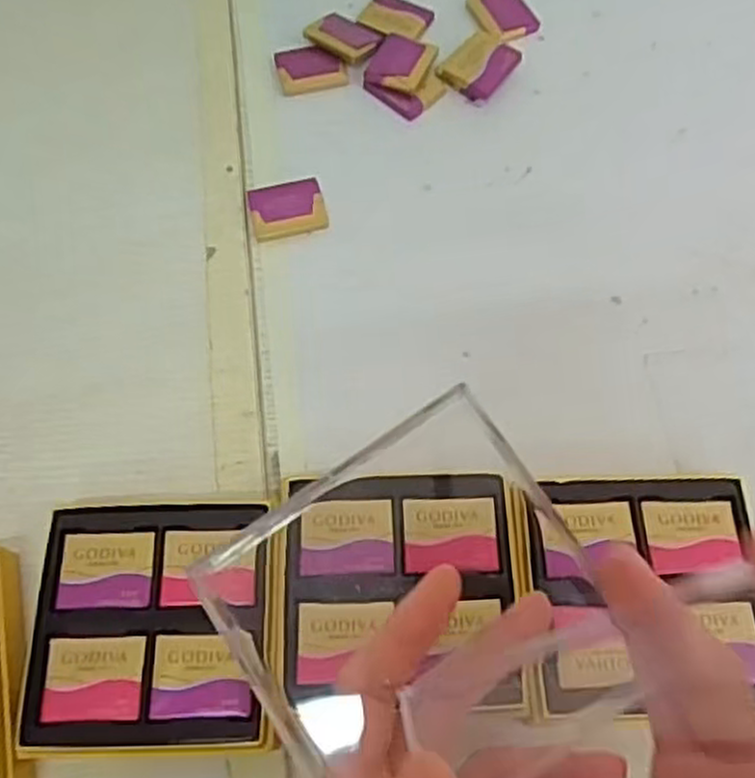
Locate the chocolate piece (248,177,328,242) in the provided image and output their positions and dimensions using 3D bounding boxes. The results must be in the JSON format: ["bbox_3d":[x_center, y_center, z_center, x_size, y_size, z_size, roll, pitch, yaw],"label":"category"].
[{"bbox_3d":[-0.048,-0.096,0.410,0.039,0.007,0.031,-11,66,-4],"label":"chocolate piece"}]

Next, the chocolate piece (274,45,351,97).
[{"bbox_3d":[-0.039,-0.189,0.450,0.039,0.004,0.033,-10,66,-4],"label":"chocolate piece"}]

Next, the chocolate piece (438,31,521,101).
[{"bbox_3d":[0.060,-0.190,0.446,0.035,0.010,0.046,38,72,16],"label":"chocolate piece"}]

